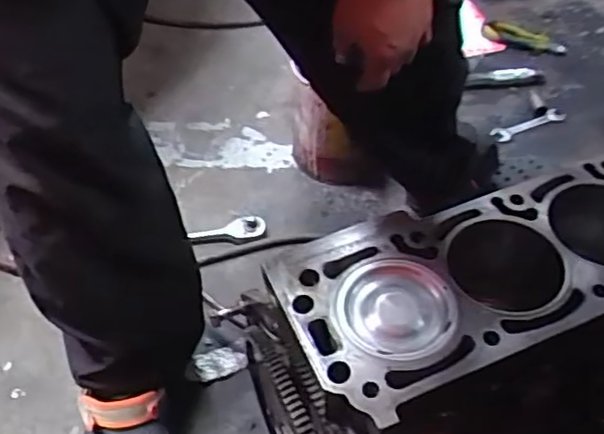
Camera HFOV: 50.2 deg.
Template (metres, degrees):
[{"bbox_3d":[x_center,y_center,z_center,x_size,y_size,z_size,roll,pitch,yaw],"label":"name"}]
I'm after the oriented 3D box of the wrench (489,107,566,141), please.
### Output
[{"bbox_3d":[0.426,-0.173,1.212,0.148,0.009,0.034,-19,56,-11],"label":"wrench"}]

